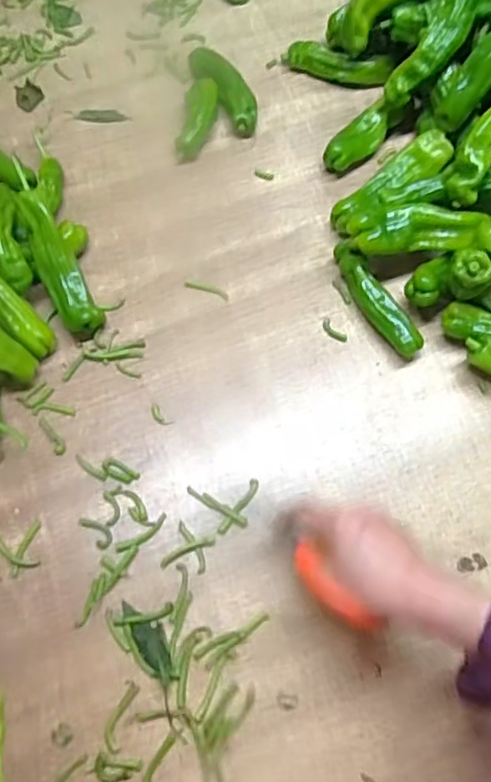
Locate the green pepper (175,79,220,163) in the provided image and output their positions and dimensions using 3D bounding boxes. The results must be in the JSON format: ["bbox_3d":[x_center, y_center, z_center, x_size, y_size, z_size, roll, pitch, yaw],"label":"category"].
[{"bbox_3d":[-0.057,-0.315,0.706,0.035,0.023,0.100,15,82,7],"label":"green pepper"}]

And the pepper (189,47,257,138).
[{"bbox_3d":[-0.021,-0.357,0.723,0.045,0.038,0.125,-33,71,-12],"label":"pepper"}]

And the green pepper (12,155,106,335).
[{"bbox_3d":[-0.192,-0.140,0.601,0.038,0.031,0.178,-24,96,-9],"label":"green pepper"}]

